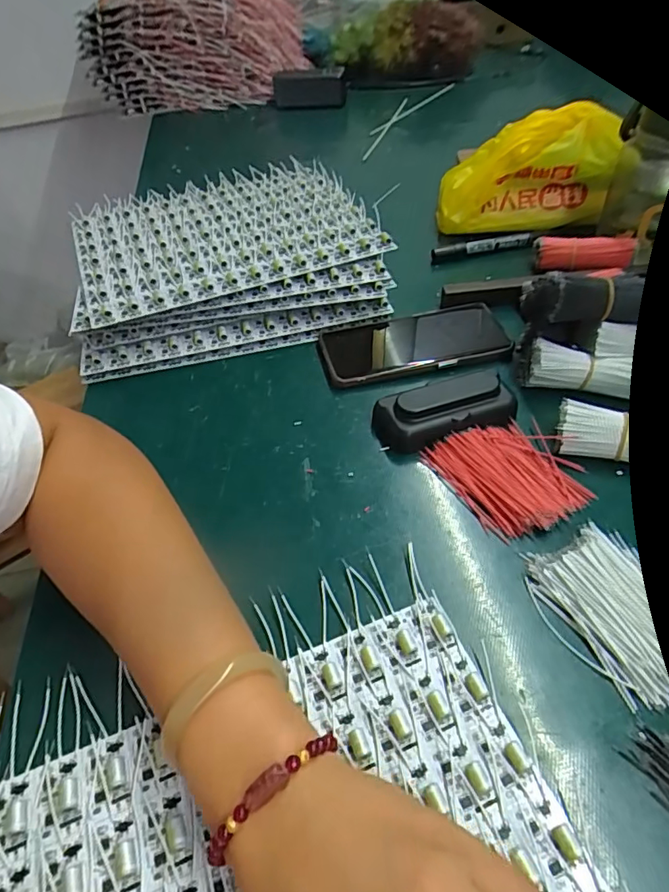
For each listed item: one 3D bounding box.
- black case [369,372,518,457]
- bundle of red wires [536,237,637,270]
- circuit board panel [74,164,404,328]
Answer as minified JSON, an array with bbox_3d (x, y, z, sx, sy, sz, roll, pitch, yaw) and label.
[{"bbox_3d":[0.085,-0.027,0.395,0.104,0.031,0.041,-13,48,-7],"label":"black case"},{"bbox_3d":[0.248,-0.191,0.512,0.086,0.029,0.018,9,49,13],"label":"bundle of red wires"},{"bbox_3d":[-0.120,-0.234,0.559,0.298,0.020,0.265,-18,49,-11],"label":"circuit board panel"}]

